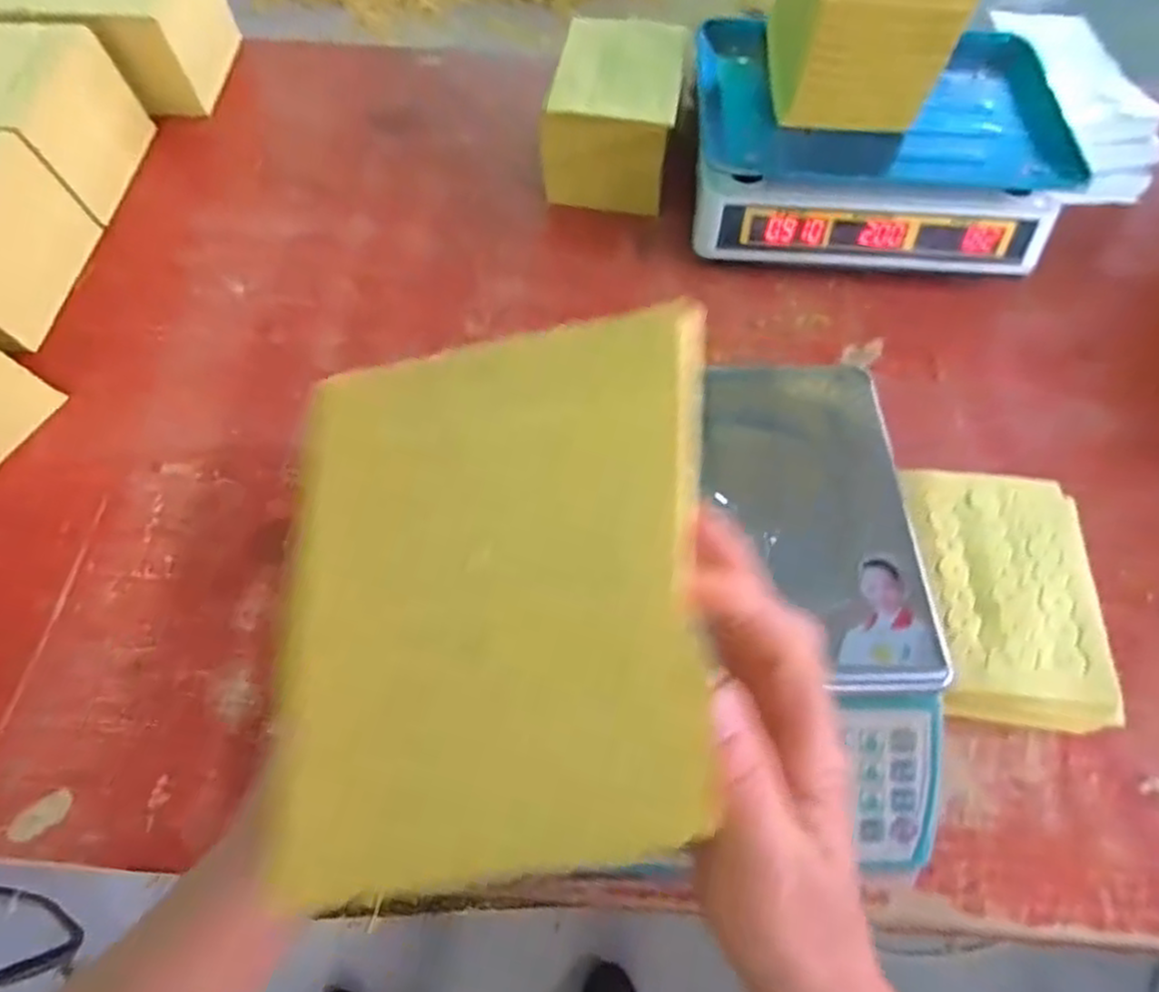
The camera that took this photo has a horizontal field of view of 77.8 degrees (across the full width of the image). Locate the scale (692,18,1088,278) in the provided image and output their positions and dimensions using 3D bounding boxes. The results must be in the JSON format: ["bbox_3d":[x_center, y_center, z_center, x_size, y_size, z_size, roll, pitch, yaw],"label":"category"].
[{"bbox_3d":[0.273,-0.330,0.700,0.321,0.111,0.236,6,60,3],"label":"scale"}]

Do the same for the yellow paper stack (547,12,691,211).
[{"bbox_3d":[0.041,-0.382,0.728,0.122,0.113,0.169,8,60,4],"label":"yellow paper stack"}]

